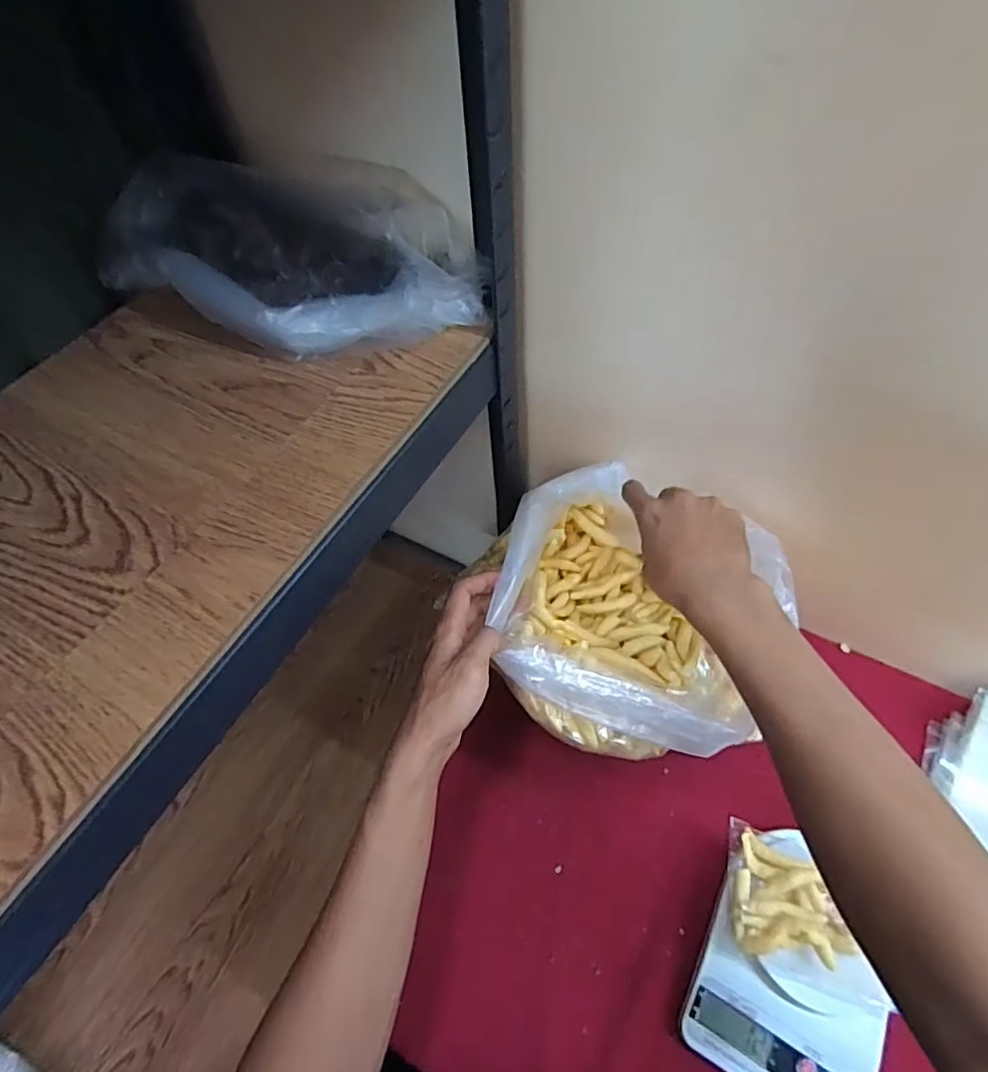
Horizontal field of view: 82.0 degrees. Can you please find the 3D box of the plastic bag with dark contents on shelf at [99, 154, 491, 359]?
[{"bbox_3d":[-0.155,-0.220,0.445,0.295,0.076,0.177,-3,56,0],"label":"plastic bag with dark contents on shelf"}]

